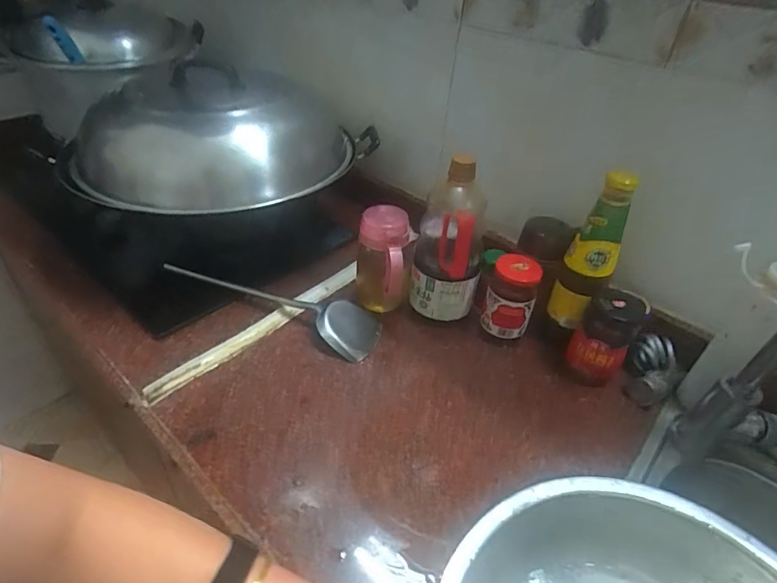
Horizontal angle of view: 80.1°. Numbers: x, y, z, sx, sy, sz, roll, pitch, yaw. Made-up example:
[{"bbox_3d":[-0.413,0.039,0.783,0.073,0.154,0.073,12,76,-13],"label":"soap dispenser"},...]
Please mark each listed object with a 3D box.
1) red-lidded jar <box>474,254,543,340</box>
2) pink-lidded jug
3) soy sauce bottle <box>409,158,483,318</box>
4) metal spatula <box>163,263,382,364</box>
[{"bbox_3d":[0.176,0.014,0.688,0.073,0.124,0.069,1,39,-6],"label":"red-lidded jar"},{"bbox_3d":[-0.007,-0.043,0.708,0.083,0.158,0.087,5,39,-1],"label":"pink-lidded jug"},{"bbox_3d":[0.091,-0.068,0.684,0.103,0.242,0.102,11,39,7],"label":"soy sauce bottle"},{"bbox_3d":[-0.186,0.003,0.733,0.378,0.039,0.095,21,41,18],"label":"metal spatula"}]

